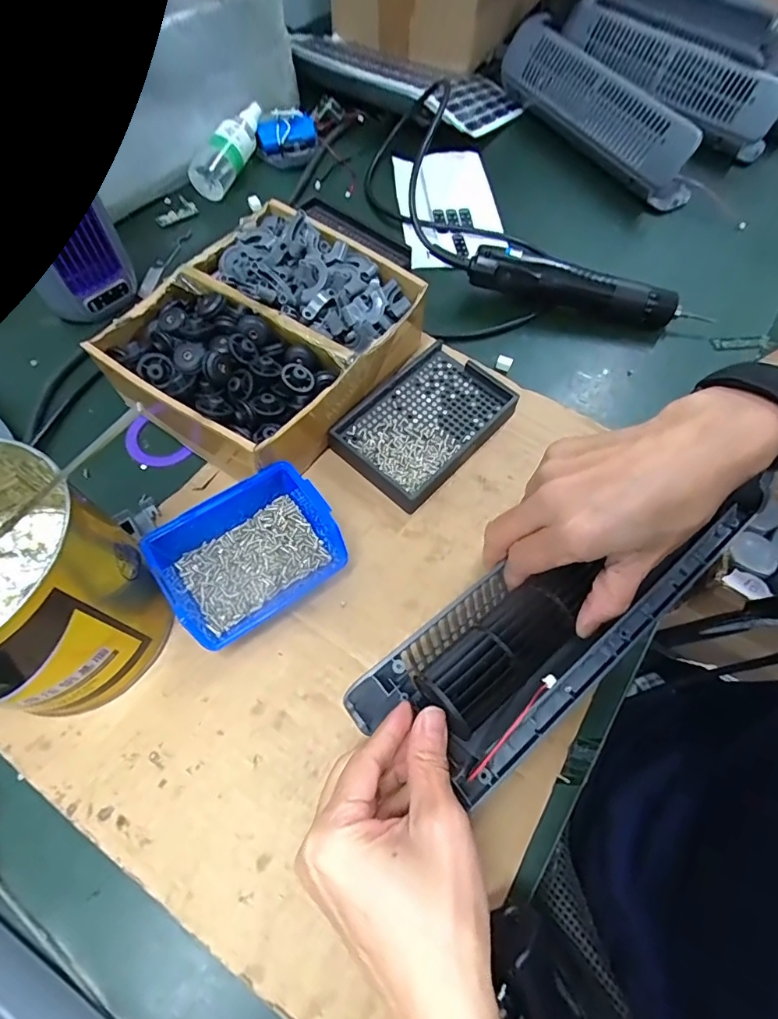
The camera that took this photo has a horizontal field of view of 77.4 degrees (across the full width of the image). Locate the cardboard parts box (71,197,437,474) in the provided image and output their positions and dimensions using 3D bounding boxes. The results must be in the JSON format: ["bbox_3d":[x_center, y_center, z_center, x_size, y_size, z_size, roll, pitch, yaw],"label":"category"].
[{"bbox_3d":[-0.089,-0.137,0.390,0.184,0.067,0.220,34,66,14],"label":"cardboard parts box"}]

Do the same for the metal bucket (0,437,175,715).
[{"bbox_3d":[-0.209,0.046,0.273,0.125,0.118,0.119,1,63,-2],"label":"metal bucket"}]

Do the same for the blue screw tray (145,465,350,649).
[{"bbox_3d":[-0.093,0.029,0.329,0.110,0.047,0.087,-31,69,-17],"label":"blue screw tray"}]

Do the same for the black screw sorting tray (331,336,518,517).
[{"bbox_3d":[0.029,-0.072,0.404,0.095,0.026,0.139,38,67,16],"label":"black screw sorting tray"}]

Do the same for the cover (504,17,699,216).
[{"bbox_3d":[0.275,-0.522,0.637,0.086,0.081,0.313,-26,67,-15],"label":"cover"}]

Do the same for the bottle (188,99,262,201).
[{"bbox_3d":[-0.178,-0.413,0.549,0.036,0.033,0.133,25,77,9],"label":"bottle"}]

